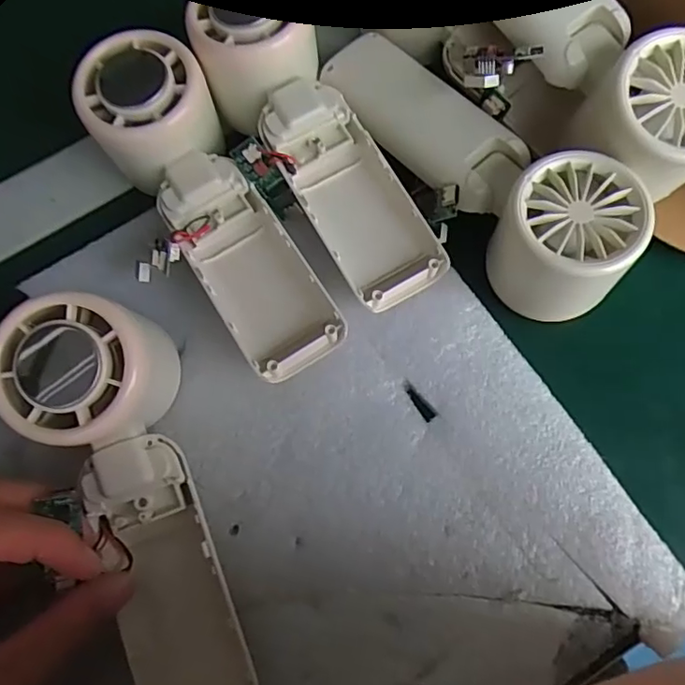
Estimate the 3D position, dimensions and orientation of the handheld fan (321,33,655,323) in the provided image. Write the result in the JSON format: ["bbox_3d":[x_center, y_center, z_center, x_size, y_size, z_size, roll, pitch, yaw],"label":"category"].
[{"bbox_3d":[0.059,-0.084,0.253,0.052,0.046,0.165,-36,77,-8],"label":"handheld fan"}]

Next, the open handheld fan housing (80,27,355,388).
[{"bbox_3d":[-0.062,-0.059,0.250,0.061,0.040,0.166,-29,76,-6],"label":"open handheld fan housing"}]

